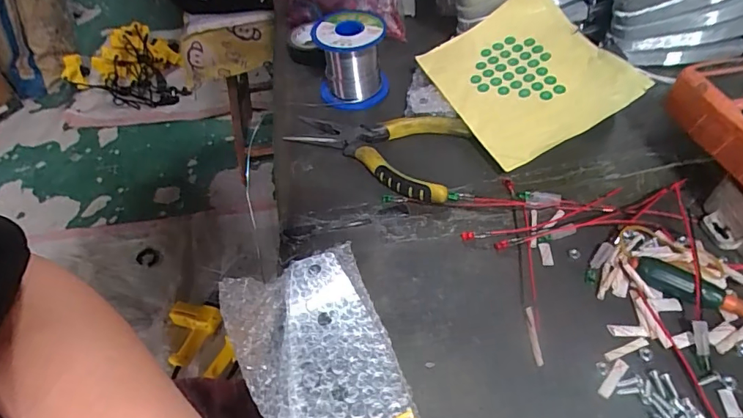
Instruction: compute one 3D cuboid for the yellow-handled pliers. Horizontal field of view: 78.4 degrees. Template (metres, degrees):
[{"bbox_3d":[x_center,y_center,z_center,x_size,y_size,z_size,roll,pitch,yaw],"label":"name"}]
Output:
[{"bbox_3d":[-0.002,-0.057,0.379,0.149,0.012,0.085,14,54,17],"label":"yellow-handled pliers"}]

